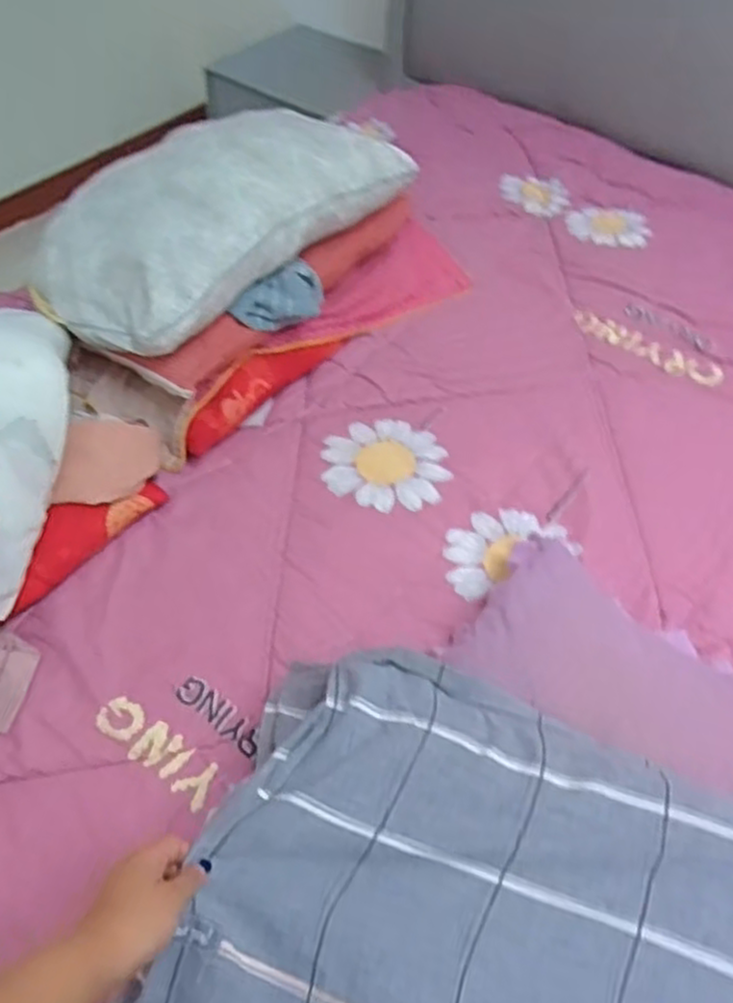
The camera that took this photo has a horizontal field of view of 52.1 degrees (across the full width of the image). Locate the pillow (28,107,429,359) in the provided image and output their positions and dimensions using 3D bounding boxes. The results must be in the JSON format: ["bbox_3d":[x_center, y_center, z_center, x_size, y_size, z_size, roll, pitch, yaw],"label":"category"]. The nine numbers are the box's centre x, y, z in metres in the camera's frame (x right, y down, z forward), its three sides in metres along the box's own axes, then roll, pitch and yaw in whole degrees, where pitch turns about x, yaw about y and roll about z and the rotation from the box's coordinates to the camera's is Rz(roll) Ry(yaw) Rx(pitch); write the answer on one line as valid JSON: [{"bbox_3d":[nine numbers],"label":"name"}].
[{"bbox_3d":[-0.223,-0.454,1.105,0.322,0.130,0.559,32,59,22],"label":"pillow"}]

